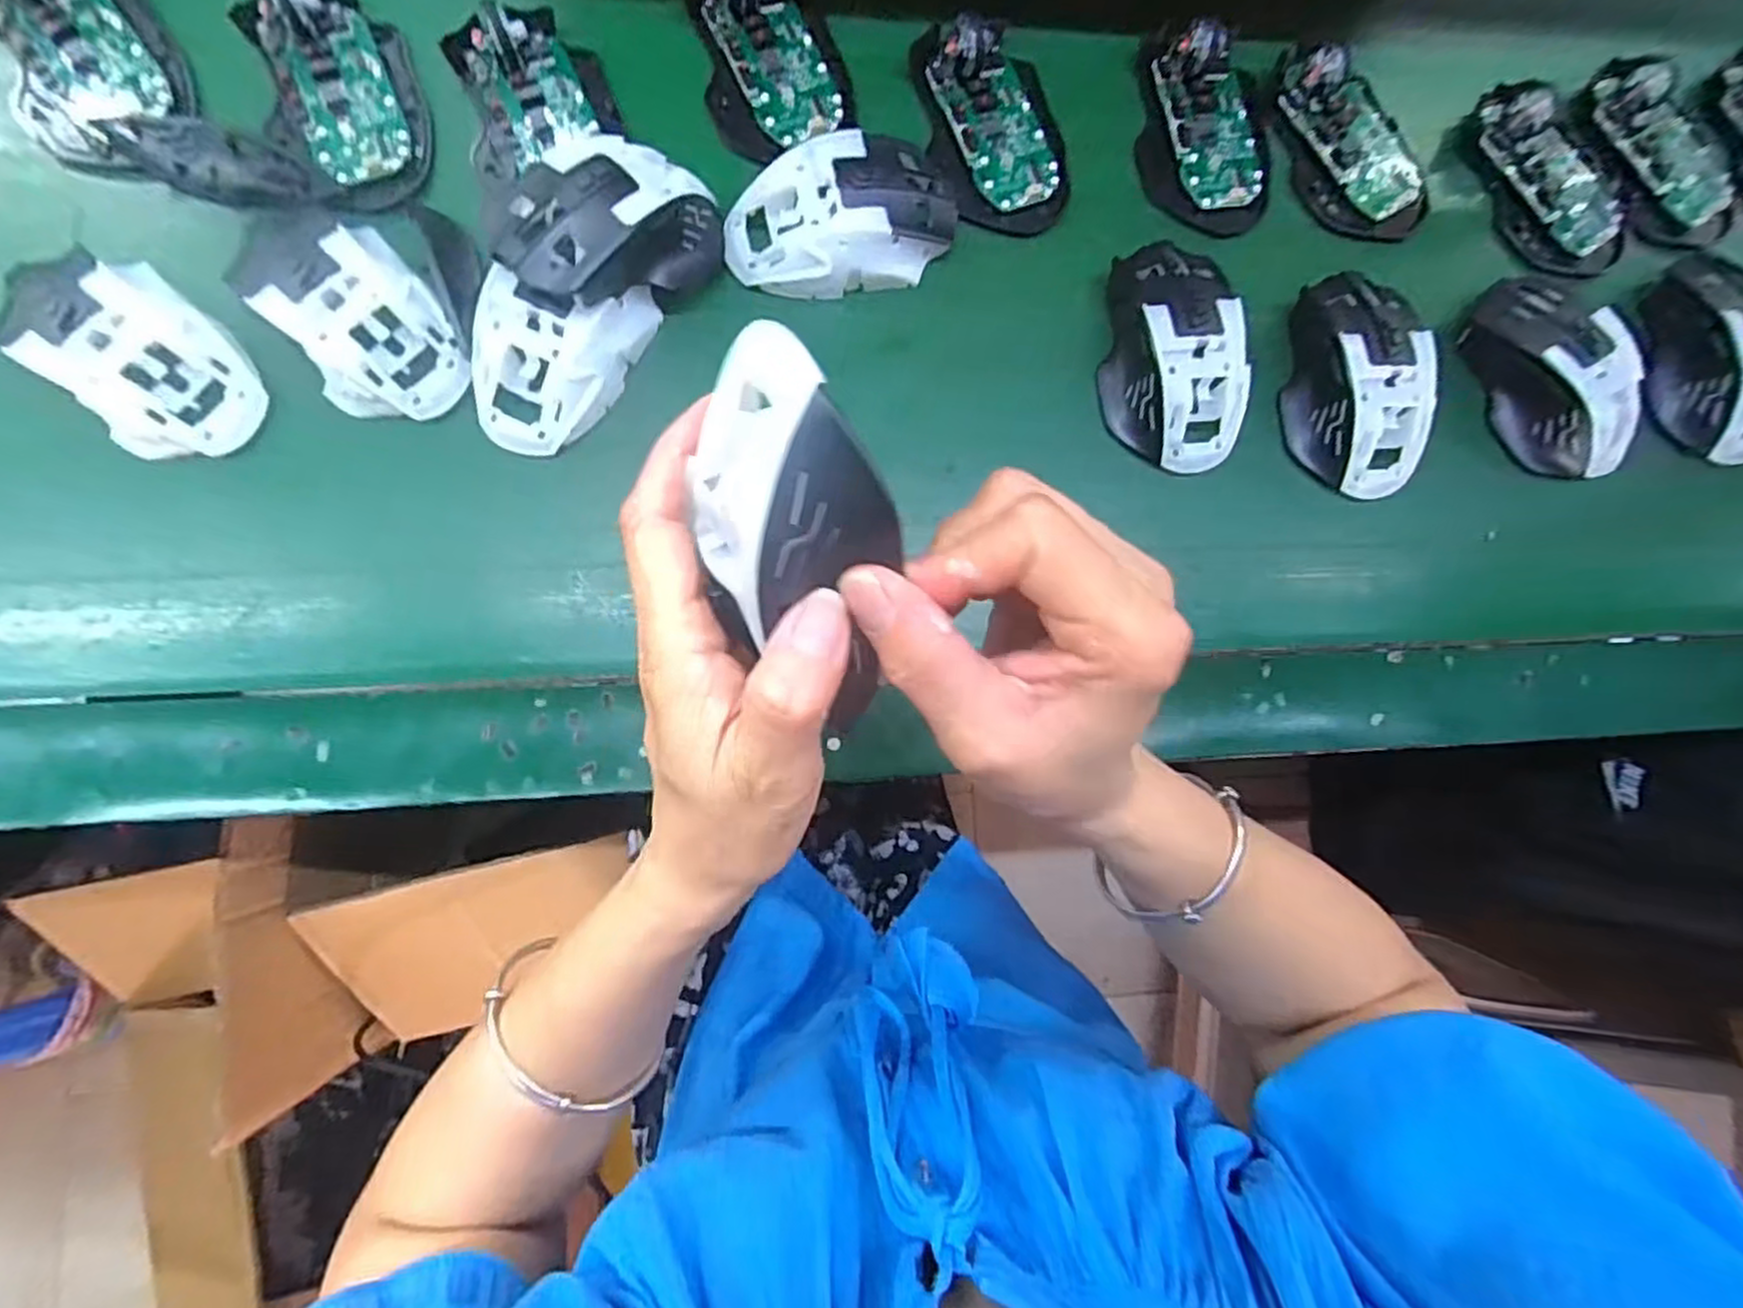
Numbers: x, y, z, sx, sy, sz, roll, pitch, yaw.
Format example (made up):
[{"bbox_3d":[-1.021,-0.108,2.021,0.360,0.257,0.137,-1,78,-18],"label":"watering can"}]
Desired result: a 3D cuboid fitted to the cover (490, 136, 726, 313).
[{"bbox_3d":[-0.115,-0.190,0.346,0.062,0.053,0.093,44,79,1],"label":"cover"}]

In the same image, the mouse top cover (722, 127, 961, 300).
[{"bbox_3d":[-0.015,-0.217,0.372,0.112,0.030,0.065,-11,83,-8],"label":"mouse top cover"}]

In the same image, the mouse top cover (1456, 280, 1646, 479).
[{"bbox_3d":[0.364,-0.147,0.402,0.061,0.040,0.109,-21,84,-9],"label":"mouse top cover"}]

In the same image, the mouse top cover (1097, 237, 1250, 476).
[{"bbox_3d":[0.154,-0.152,0.381,0.068,0.035,0.111,-2,82,-7],"label":"mouse top cover"}]

